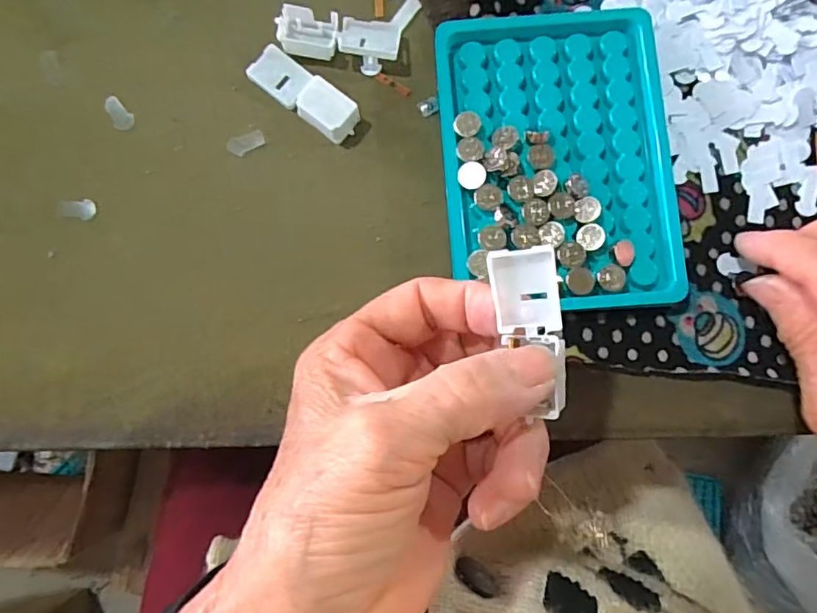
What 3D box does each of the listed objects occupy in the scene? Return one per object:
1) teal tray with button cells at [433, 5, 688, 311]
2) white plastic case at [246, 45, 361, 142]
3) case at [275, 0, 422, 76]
[{"bbox_3d":[0.064,-0.064,0.238,0.096,0.018,0.131,-4,82,-2],"label":"teal tray with button cells"},{"bbox_3d":[-0.048,-0.098,0.249,0.056,0.013,0.020,39,83,4],"label":"white plastic case"},{"bbox_3d":[-0.026,-0.126,0.252,0.066,0.013,0.032,-12,83,-3],"label":"case"}]

